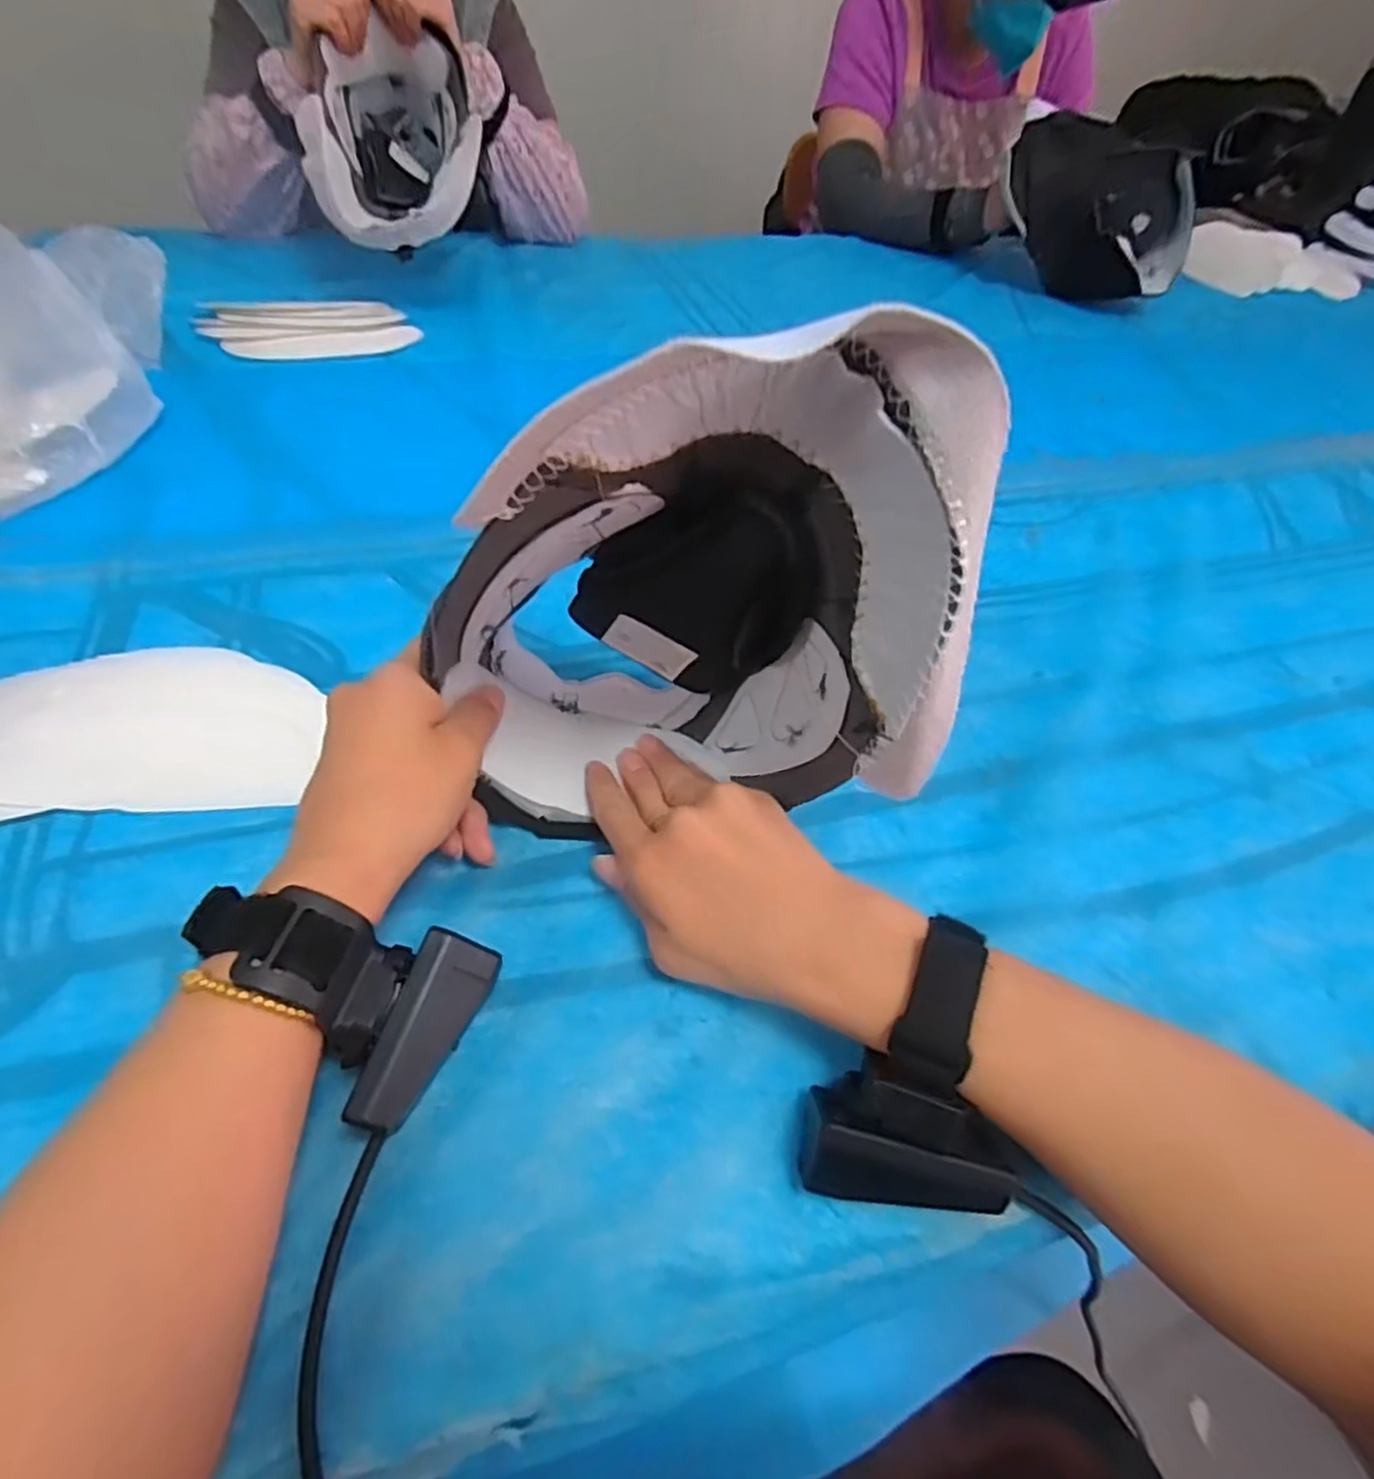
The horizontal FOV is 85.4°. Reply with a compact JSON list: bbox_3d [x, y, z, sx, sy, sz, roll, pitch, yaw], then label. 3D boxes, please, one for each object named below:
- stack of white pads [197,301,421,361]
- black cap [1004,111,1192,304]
[{"bbox_3d":[-0.368,-0.404,0.729,0.188,0.016,0.108,-15,51,-19],"label":"stack of white pads"},{"bbox_3d":[0.525,-0.672,0.967,0.234,0.181,0.103,31,52,21],"label":"black cap"}]

